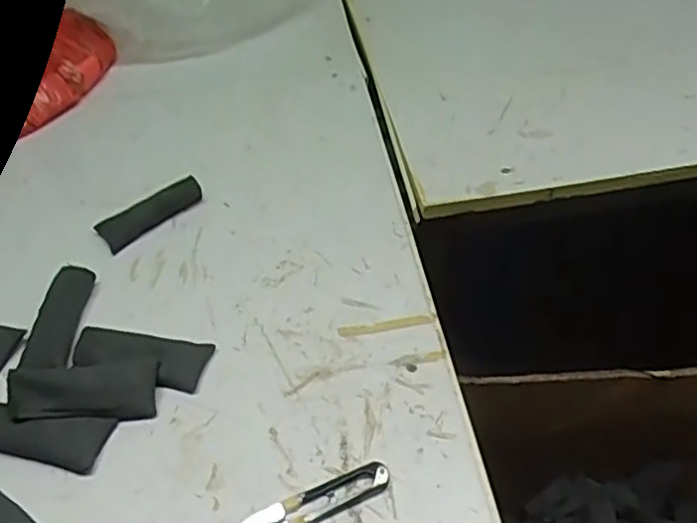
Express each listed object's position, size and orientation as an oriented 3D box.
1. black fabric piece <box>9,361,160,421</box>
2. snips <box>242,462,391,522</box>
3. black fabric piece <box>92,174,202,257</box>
[{"bbox_3d":[-0.195,0.094,0.494,0.101,0.015,0.044,1,44,-10],"label":"black fabric piece"},{"bbox_3d":[-0.021,0.157,0.436,0.101,0.009,0.024,-20,46,-13],"label":"snips"},{"bbox_3d":[-0.191,-0.050,0.646,0.100,0.024,0.032,-30,49,-22],"label":"black fabric piece"}]

